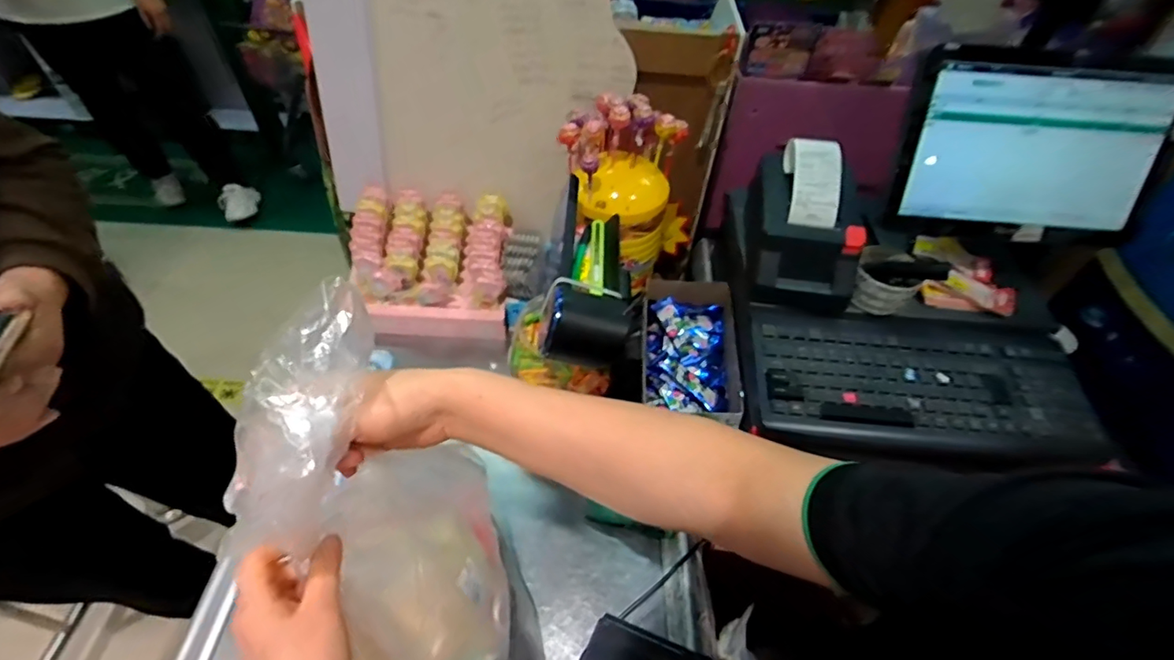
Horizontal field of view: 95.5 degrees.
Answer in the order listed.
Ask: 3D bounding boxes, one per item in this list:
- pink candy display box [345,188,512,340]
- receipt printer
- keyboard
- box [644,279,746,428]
[{"bbox_3d":[-0.234,-0.103,0.815,0.227,0.134,0.168,1,49,-3],"label":"pink candy display box"},{"bbox_3d":[0.283,-0.139,0.685,0.129,0.136,0.186,10,49,5],"label":"receipt printer"},{"bbox_3d":[0.397,0.063,0.639,0.387,0.042,0.170,5,49,1],"label":"keyboard"},{"bbox_3d":[0.143,0.032,0.756,0.133,0.068,0.253,9,49,4],"label":"box"}]

